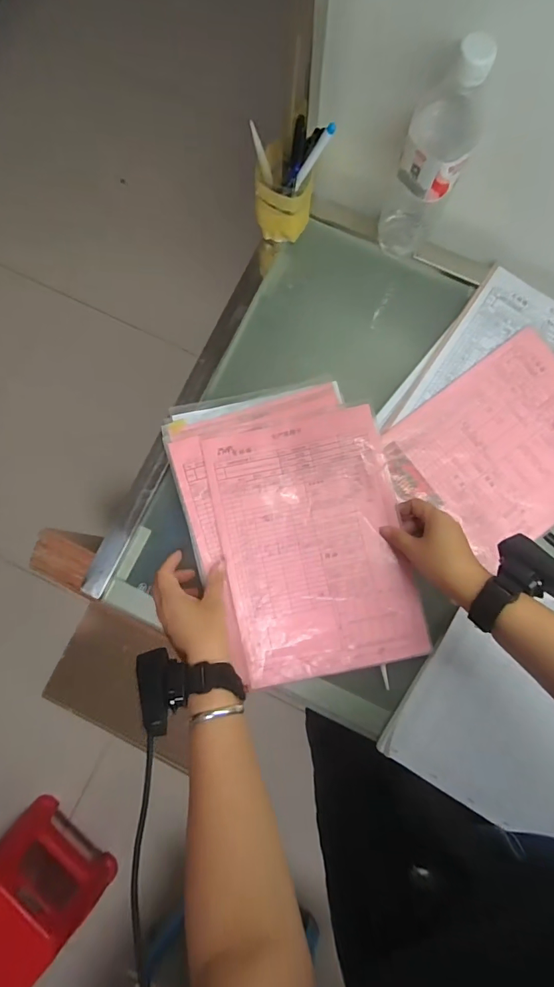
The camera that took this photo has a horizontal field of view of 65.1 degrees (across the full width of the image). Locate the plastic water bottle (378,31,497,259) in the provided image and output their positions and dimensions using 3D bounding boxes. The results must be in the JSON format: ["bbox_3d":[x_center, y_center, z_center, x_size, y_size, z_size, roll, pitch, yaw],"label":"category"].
[{"bbox_3d":[0.163,-0.345,0.467,0.064,0.230,0.057,23,88,2],"label":"plastic water bottle"}]

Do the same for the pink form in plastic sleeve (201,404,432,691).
[{"bbox_3d":[0.042,0.057,0.518,0.209,0.011,0.299,-12,83,1],"label":"pink form in plastic sleeve"}]

